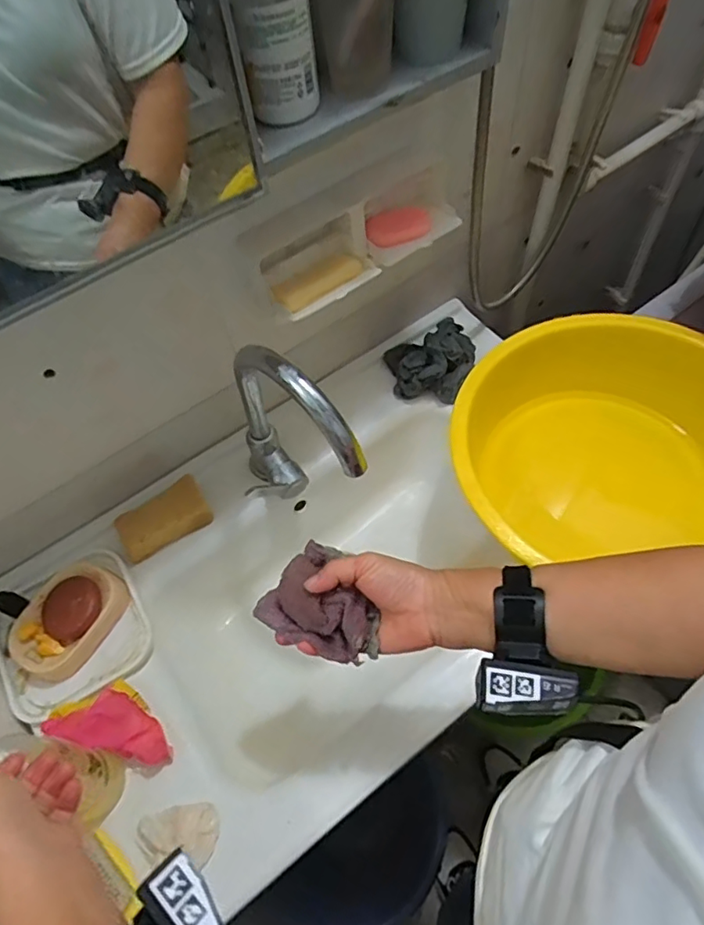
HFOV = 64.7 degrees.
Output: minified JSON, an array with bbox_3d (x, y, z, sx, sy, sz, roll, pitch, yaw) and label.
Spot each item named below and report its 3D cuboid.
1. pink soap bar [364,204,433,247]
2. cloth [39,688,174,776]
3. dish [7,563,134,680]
[{"bbox_3d":[0.054,-0.276,0.643,0.084,0.019,0.043,-21,60,-8],"label":"pink soap bar"},{"bbox_3d":[-0.258,0.279,0.601,0.139,0.045,0.068,15,62,13],"label":"cloth"},{"bbox_3d":[-0.335,0.185,0.661,0.095,0.048,0.138,26,65,18],"label":"dish"}]

